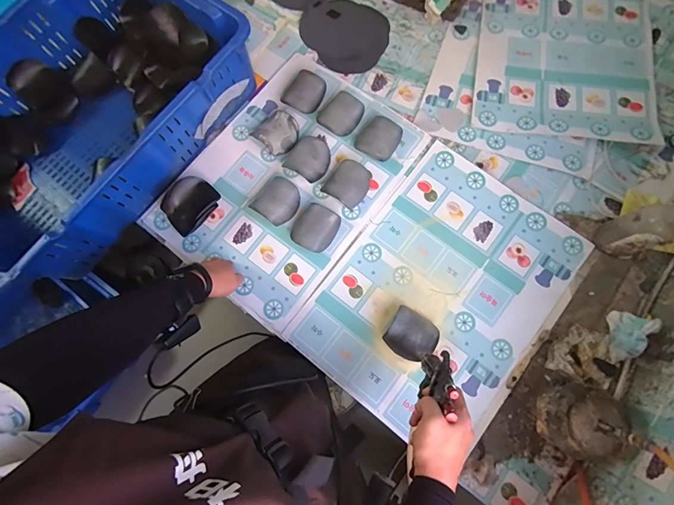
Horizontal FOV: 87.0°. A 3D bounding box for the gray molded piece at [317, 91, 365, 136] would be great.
[{"bbox_3d":[0.010,-0.301,0.786,0.101,0.032,0.078,-44,79,-9],"label":"gray molded piece"}]

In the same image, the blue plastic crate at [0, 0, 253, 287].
[{"bbox_3d":[-0.525,-0.285,0.728,0.459,0.173,0.649,38,80,10],"label":"blue plastic crate"}]

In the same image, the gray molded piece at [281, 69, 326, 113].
[{"bbox_3d":[-0.075,-0.357,0.800,0.077,0.051,0.092,28,78,8],"label":"gray molded piece"}]

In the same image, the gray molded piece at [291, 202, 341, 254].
[{"bbox_3d":[-0.043,-0.048,0.728,0.080,0.032,0.096,27,78,8],"label":"gray molded piece"}]

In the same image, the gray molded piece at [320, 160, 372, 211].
[{"bbox_3d":[0.023,-0.146,0.745,0.084,0.042,0.093,31,79,9],"label":"gray molded piece"}]

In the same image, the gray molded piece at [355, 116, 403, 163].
[{"bbox_3d":[0.088,-0.244,0.765,0.085,0.039,0.096,30,79,9],"label":"gray molded piece"}]

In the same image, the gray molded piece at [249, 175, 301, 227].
[{"bbox_3d":[-0.122,-0.106,0.743,0.081,0.033,0.090,40,80,11],"label":"gray molded piece"}]

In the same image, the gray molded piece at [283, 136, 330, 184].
[{"bbox_3d":[-0.060,-0.202,0.763,0.086,0.034,0.091,31,79,9],"label":"gray molded piece"}]

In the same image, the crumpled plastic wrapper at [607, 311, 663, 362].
[{"bbox_3d":[0.520,0.149,0.638,0.055,0.068,0.092,37,80,10],"label":"crumpled plastic wrapper"}]

